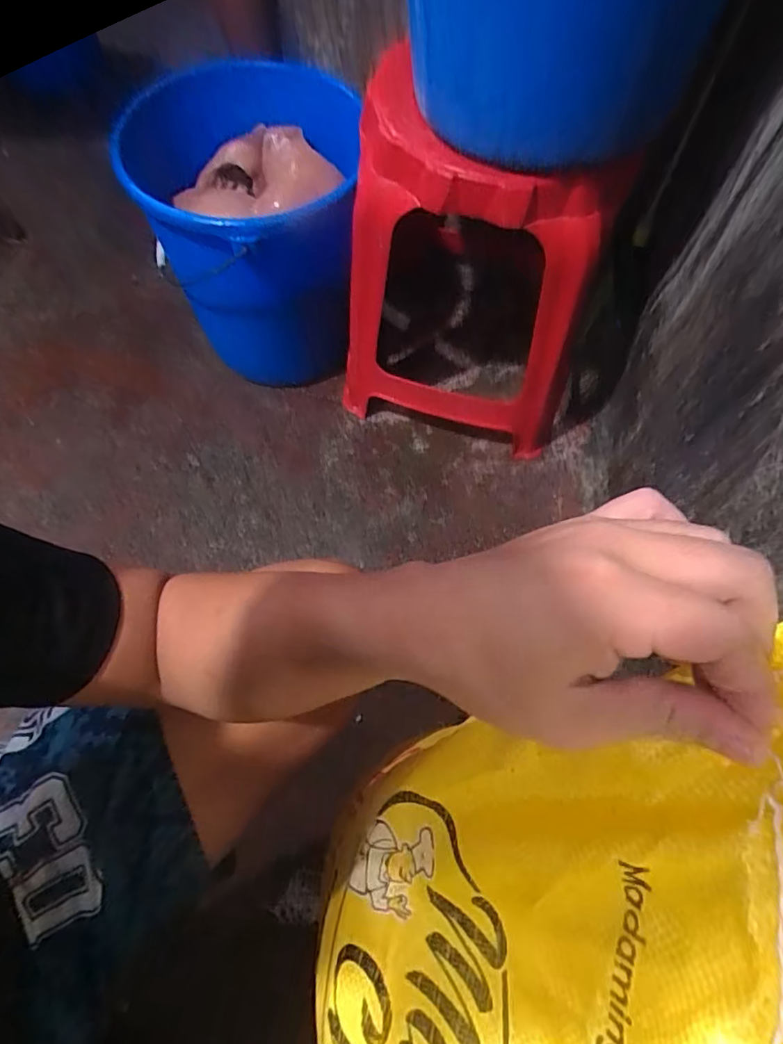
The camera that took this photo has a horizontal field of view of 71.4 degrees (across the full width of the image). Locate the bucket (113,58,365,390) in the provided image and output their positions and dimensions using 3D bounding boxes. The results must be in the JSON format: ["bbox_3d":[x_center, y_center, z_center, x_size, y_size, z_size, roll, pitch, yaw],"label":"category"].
[{"bbox_3d":[-0.191,-0.426,0.845,0.291,0.325,0.335,4,65,1],"label":"bucket"}]

